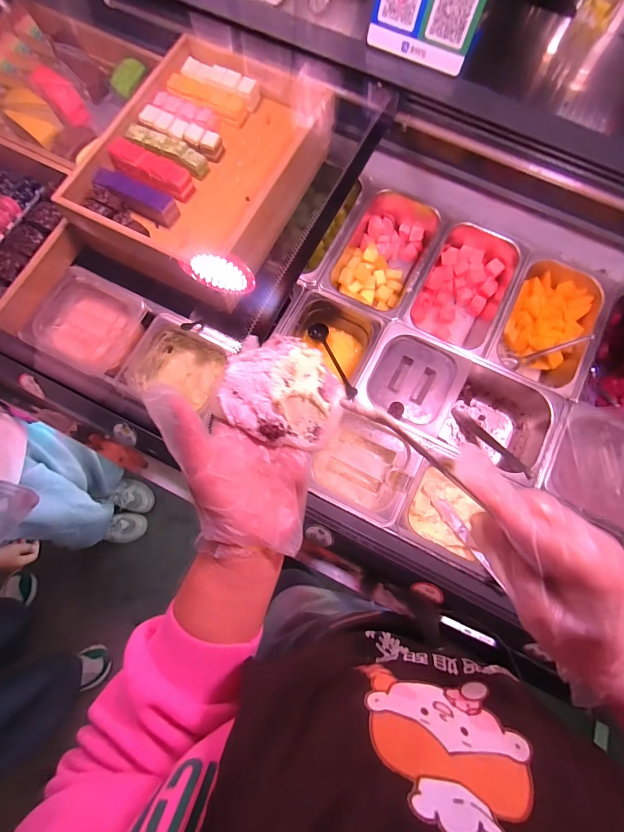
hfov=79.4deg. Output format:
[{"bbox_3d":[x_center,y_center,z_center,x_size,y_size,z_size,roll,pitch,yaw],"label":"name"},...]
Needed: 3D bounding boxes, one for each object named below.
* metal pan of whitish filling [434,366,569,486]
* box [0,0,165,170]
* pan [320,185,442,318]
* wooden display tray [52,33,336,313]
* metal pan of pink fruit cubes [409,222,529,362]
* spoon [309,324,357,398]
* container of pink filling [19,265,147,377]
[{"bbox_3d":[0.328,0.014,0.682,0.168,0.111,0.147,28,75,7],"label":"metal pan of whitish filling"},{"bbox_3d":[-0.524,-0.669,0.732,0.461,0.047,0.304,28,75,7],"label":"box"},{"bbox_3d":[0.140,-0.324,0.756,0.172,0.088,0.282,23,75,5],"label":"pan"},{"bbox_3d":[-0.154,-0.472,0.680,0.354,0.112,0.509,26,75,6],"label":"wooden display tray"},{"bbox_3d":[0.291,-0.239,0.745,0.162,0.101,0.269,25,75,6],"label":"metal pan of pink fruit cubes"},{"bbox_3d":[0.036,-0.109,0.687,0.034,0.023,0.207,-17,50,-6],"label":"spoon"},{"bbox_3d":[-0.411,-0.168,0.699,0.171,0.079,0.160,26,75,6],"label":"container of pink filling"}]

